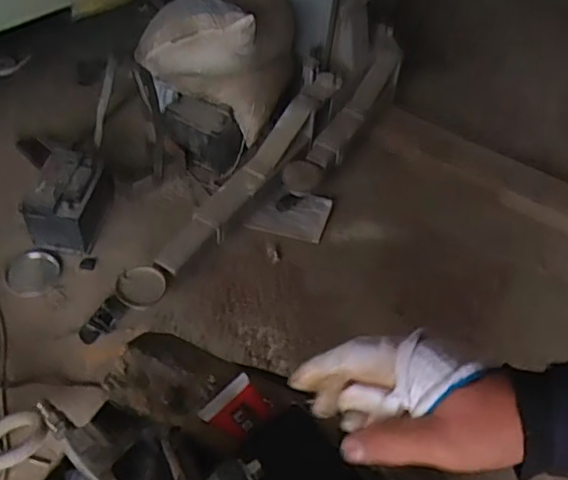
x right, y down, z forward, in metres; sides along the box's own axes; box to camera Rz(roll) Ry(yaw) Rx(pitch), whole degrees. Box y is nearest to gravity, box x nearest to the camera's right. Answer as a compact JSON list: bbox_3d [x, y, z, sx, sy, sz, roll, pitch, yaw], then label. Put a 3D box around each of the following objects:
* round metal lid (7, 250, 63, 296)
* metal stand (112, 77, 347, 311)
[{"bbox_3d":[-0.704,0.092,1.704,0.122,0.019,0.135,31,70,-6],"label":"round metal lid"},{"bbox_3d":[-0.121,-0.186,1.817,0.137,0.143,1.023,31,66,20],"label":"metal stand"}]

